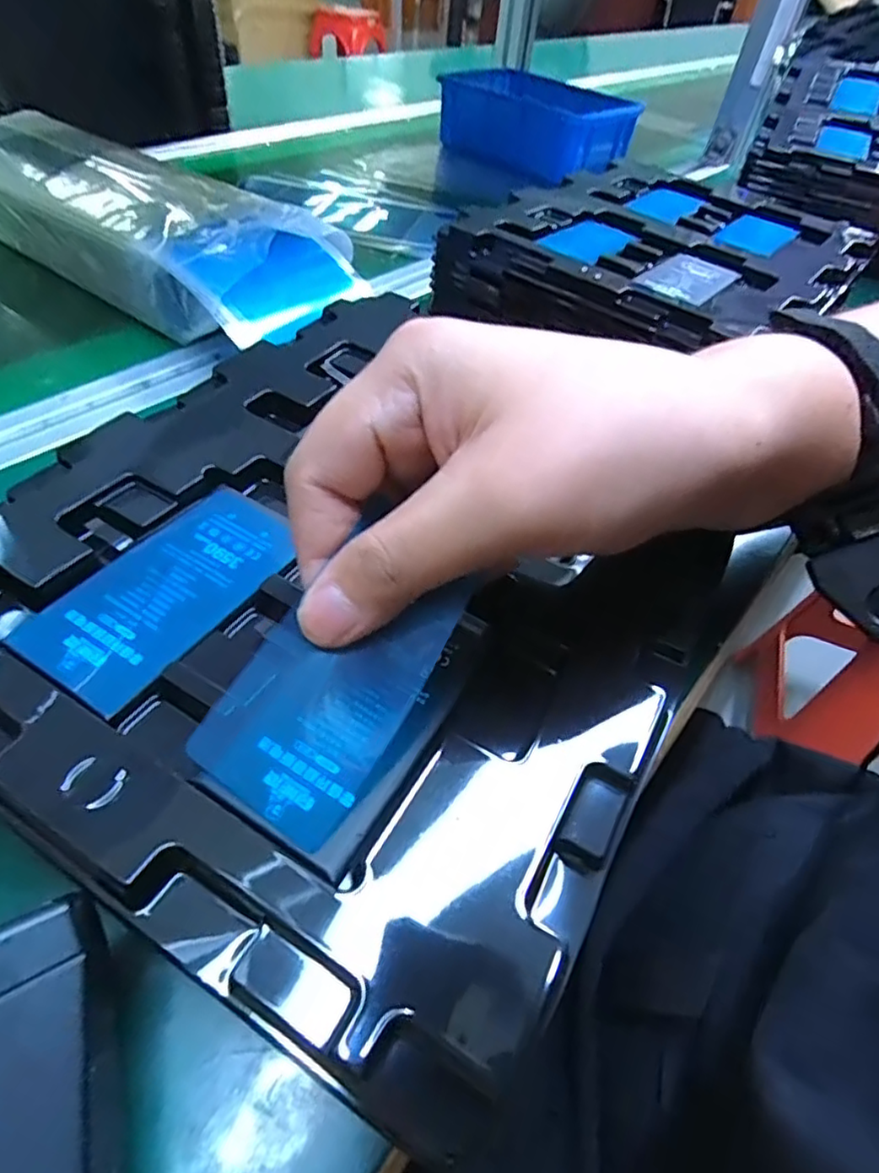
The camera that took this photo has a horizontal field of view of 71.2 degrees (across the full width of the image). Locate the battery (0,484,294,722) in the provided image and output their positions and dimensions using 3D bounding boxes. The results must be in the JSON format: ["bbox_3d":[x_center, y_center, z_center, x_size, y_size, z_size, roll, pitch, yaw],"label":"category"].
[{"bbox_3d":[-0.082,-0.002,0.189,0.043,0.004,0.085,26,51,16],"label":"battery"}]

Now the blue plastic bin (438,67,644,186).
[{"bbox_3d":[0.111,-0.524,0.692,0.201,0.060,0.144,23,50,13],"label":"blue plastic bin"}]

